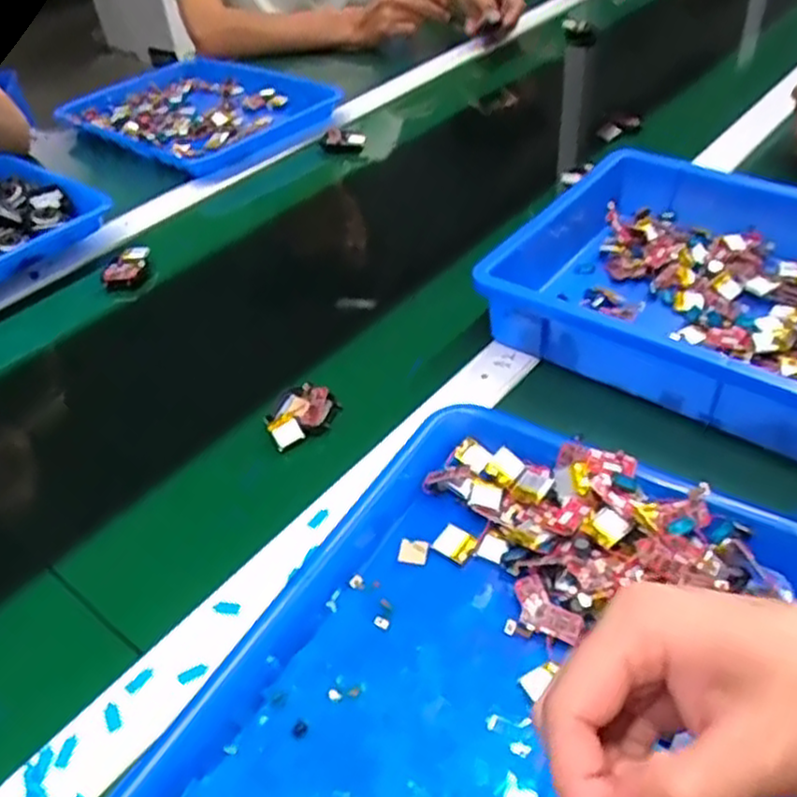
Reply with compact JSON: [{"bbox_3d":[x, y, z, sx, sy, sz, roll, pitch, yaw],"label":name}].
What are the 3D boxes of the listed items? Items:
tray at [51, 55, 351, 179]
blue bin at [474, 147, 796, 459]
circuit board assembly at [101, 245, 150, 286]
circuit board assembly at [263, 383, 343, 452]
[{"bbox_3d":[-0.259,-0.369,0.949,0.309,0.039,0.244,28,53,30],"label":"tray"},{"bbox_3d":[0.268,-0.067,0.552,0.395,0.079,0.251,27,51,28],"label":"blue bin"},{"bbox_3d":[-0.256,-0.125,0.691,0.037,0.017,0.042,-3,44,0],"label":"circuit board assembly"},{"bbox_3d":[-0.071,0.011,0.525,0.048,0.018,0.054,12,46,16],"label":"circuit board assembly"}]

